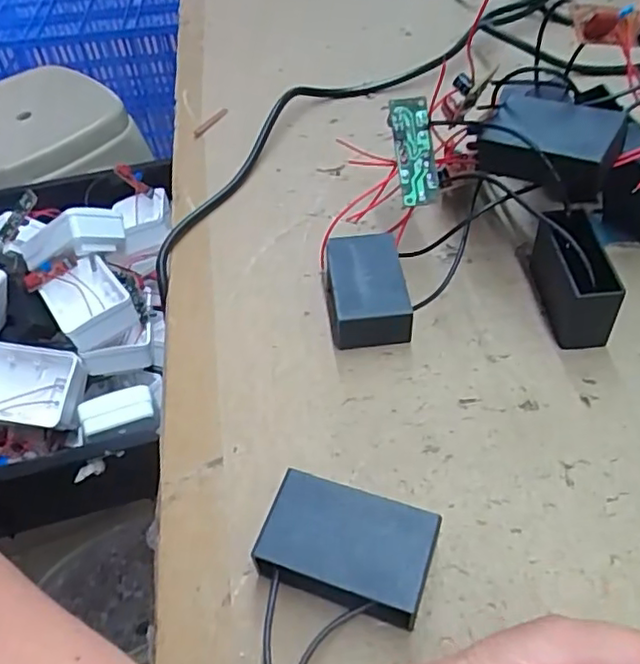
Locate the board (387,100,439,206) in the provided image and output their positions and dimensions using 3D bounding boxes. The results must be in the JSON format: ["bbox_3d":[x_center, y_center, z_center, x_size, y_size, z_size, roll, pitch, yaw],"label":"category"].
[{"bbox_3d":[0.039,-0.074,0.257,0.016,0.007,0.043,-9,93,-2],"label":"board"}]

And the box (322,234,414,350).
[{"bbox_3d":[0.018,-0.018,0.248,0.030,0.022,0.046,-7,49,0],"label":"box"}]

